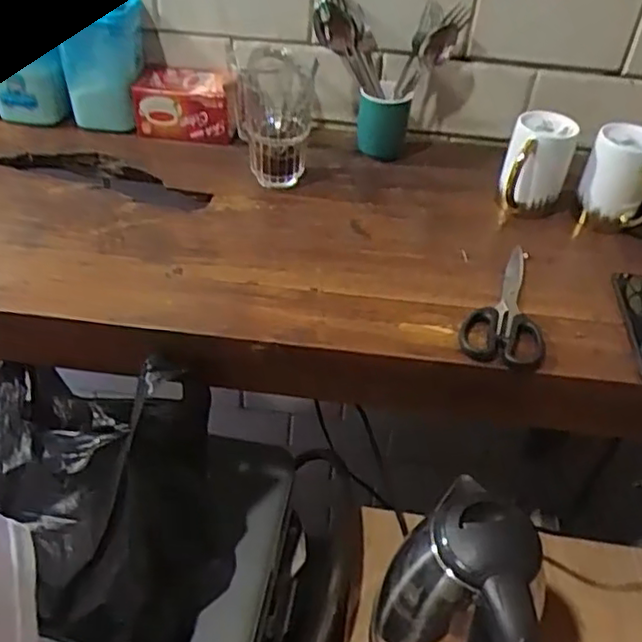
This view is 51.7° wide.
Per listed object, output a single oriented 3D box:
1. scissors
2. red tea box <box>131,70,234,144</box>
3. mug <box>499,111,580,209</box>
[{"bbox_3d":[0.184,-0.017,0.648,0.074,0.014,0.167,16,43,12],"label":"scissors"},{"bbox_3d":[-0.177,-0.278,0.863,0.122,0.068,0.055,3,42,-2],"label":"red tea box"},{"bbox_3d":[0.247,-0.179,0.767,0.071,0.099,0.086,18,43,15],"label":"mug"}]

